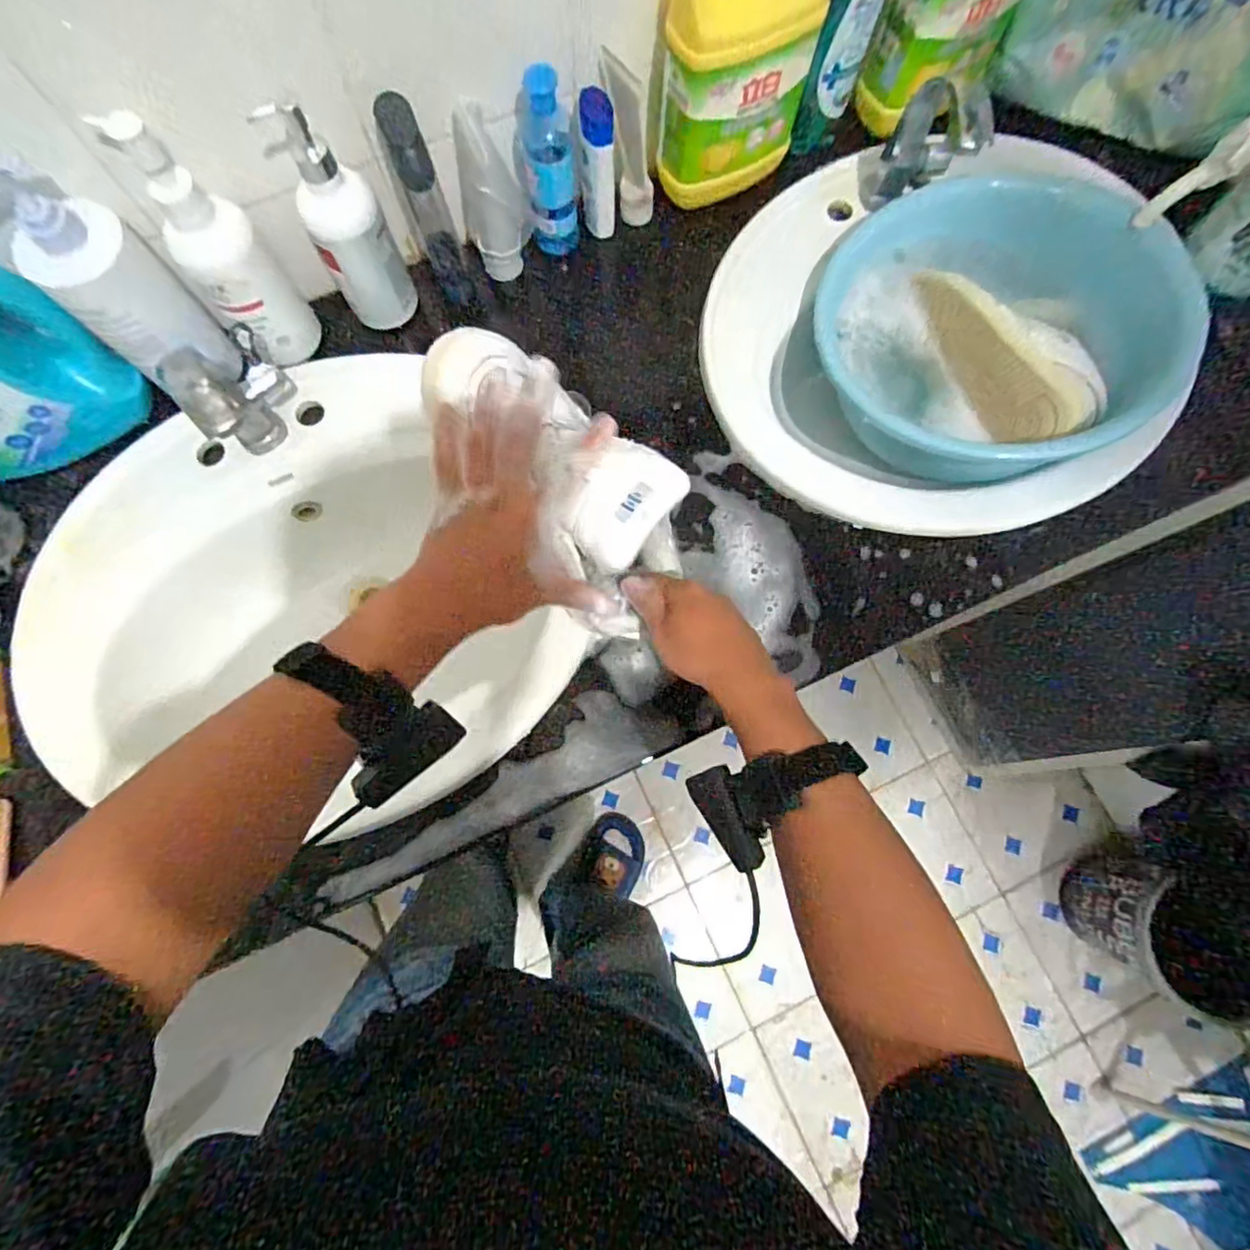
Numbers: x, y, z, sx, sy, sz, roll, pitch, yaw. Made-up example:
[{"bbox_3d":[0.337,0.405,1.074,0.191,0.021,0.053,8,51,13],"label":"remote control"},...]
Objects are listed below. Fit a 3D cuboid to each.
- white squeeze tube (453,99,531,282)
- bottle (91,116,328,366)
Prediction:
[{"bbox_3d":[-0.128,-0.416,0.585,0.058,0.147,0.040,-17,48,-5],"label":"white squeeze tube"},{"bbox_3d":[-0.339,-0.312,0.510,0.073,0.206,0.059,-39,81,-9],"label":"bottle"}]

